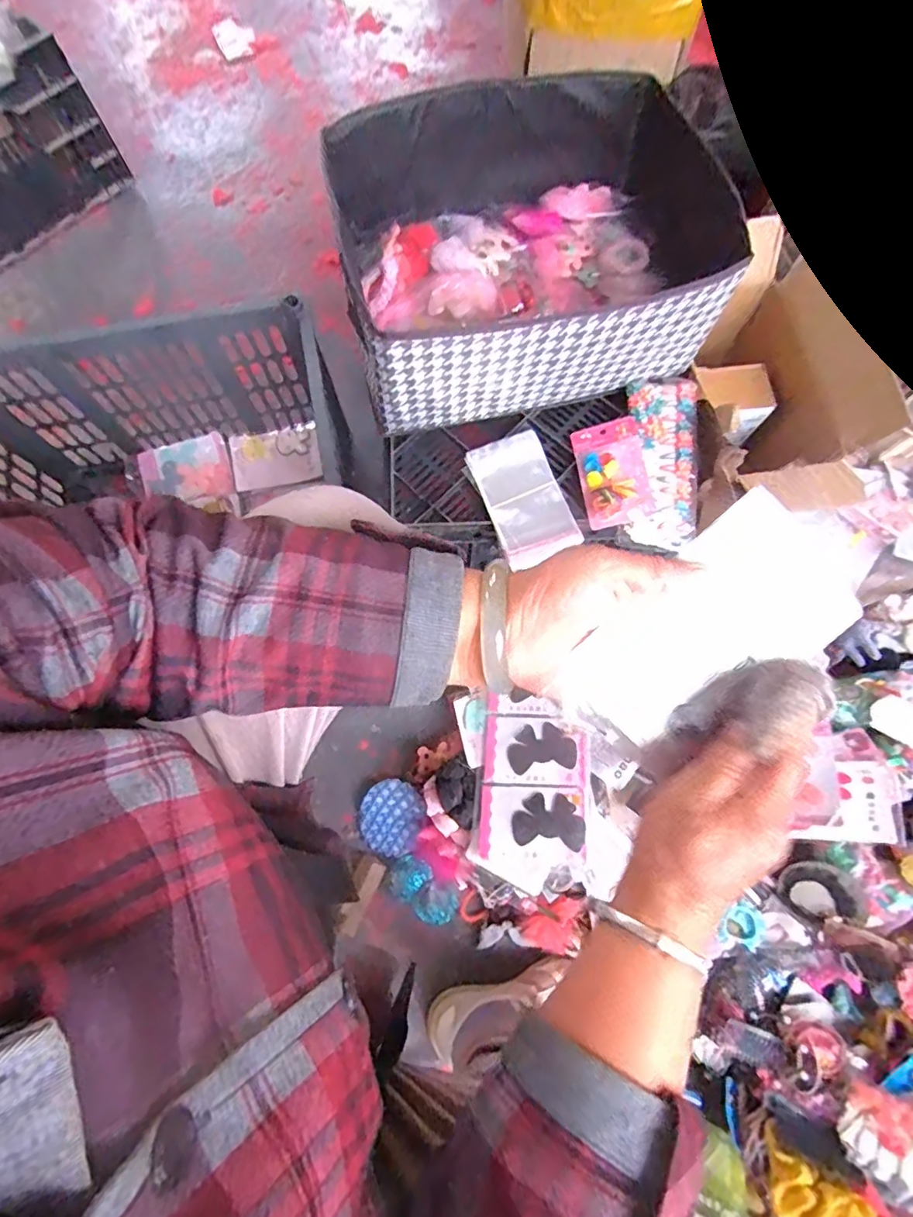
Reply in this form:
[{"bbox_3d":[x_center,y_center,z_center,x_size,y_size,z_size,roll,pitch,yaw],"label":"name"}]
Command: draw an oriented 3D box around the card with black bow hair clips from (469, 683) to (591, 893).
[{"bbox_3d":[0.094,0.220,0.670,0.134,0.017,0.225,1,61,12],"label":"card with black bow hair clips"}]

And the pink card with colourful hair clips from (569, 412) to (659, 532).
[{"bbox_3d":[0.193,-0.168,0.659,0.080,0.012,0.139,-12,72,14],"label":"pink card with colourful hair clips"}]

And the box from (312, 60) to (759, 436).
[{"bbox_3d":[0.097,-0.419,0.639,0.435,0.159,0.325,-12,74,-3],"label":"box"}]

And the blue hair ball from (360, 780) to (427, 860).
[{"bbox_3d":[-0.088,0.284,0.726,0.086,0.024,0.096,25,76,8],"label":"blue hair ball"}]

